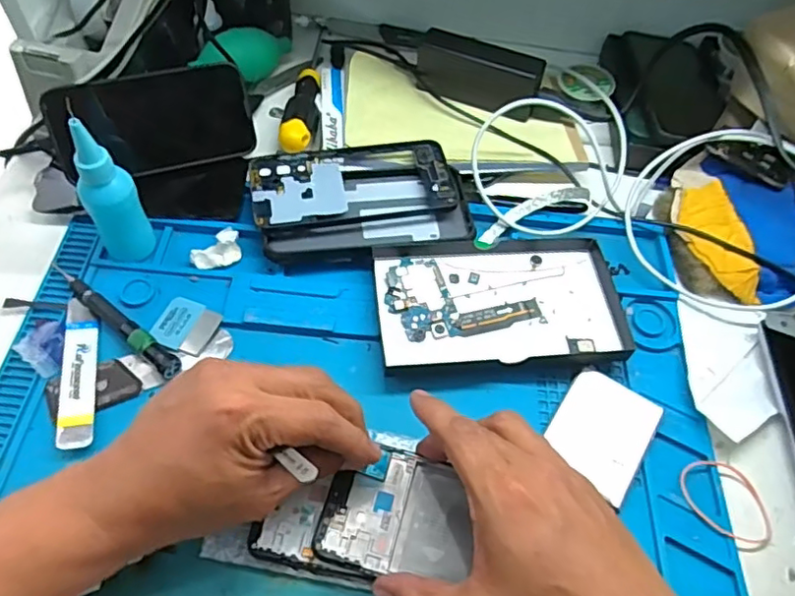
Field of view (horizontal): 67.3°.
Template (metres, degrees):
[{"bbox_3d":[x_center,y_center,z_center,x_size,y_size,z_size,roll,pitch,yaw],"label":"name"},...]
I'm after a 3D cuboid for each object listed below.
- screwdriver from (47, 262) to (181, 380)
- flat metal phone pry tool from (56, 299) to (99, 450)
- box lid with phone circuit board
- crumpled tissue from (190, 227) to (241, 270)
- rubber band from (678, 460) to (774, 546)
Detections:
[{"bbox_3d":[-0.200,0.014,0.418,0.134,0.013,0.014,35,62,16],"label":"screwdriver"},{"bbox_3d":[-0.212,0.047,0.397,0.020,0.010,0.110,-9,60,-10],"label":"flat metal phone pry tool"},{"bbox_3d":[0.075,0.002,0.445,0.177,0.018,0.108,-3,59,-6],"label":"box lid with phone circuit board"},{"bbox_3d":[-0.137,-0.036,0.454,0.038,0.018,0.020,-30,65,-20],"label":"crumpled tissue"},{"bbox_3d":[0.213,0.129,0.385,0.058,0.006,0.049,6,58,-1],"label":"rubber band"}]

